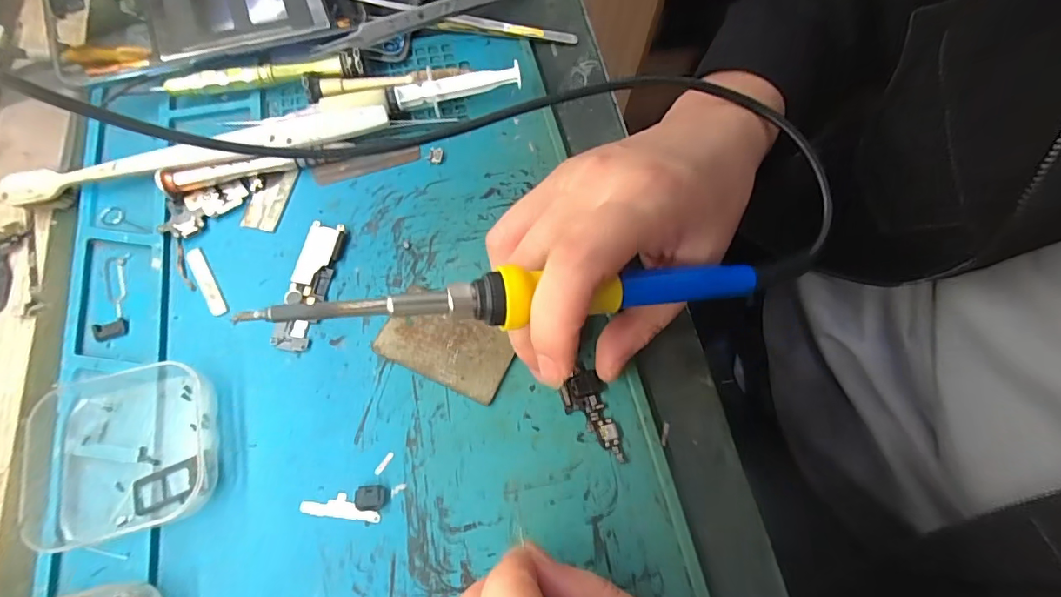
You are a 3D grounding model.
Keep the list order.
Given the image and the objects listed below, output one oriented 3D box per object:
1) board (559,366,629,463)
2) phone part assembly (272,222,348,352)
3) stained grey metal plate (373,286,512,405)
[{"bbox_3d":[0.029,0.052,0.215,0.019,0.004,0.042,-25,74,-12],"label":"board"},{"bbox_3d":[-0.106,-0.007,0.232,0.017,0.004,0.065,9,68,1],"label":"phone part assembly"},{"bbox_3d":[-0.038,0.021,0.224,0.060,0.004,0.035,25,69,7],"label":"stained grey metal plate"}]

